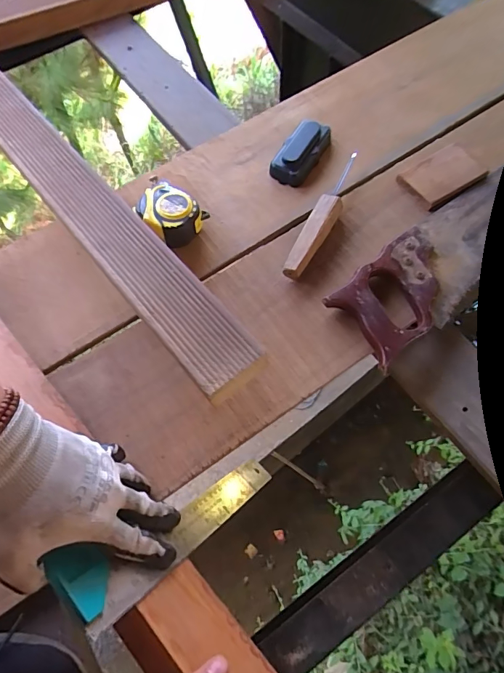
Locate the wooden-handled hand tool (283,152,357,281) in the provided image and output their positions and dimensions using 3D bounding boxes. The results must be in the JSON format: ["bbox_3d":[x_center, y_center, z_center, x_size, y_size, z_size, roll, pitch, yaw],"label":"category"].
[{"bbox_3d":[0.095,-0.159,0.531,0.032,0.028,0.214,22,67,13],"label":"wooden-handled hand tool"}]

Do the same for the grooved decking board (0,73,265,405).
[{"bbox_3d":[-0.479,-0.468,0.618,0.062,0.028,1.444,-38,69,-14],"label":"grooved decking board"}]

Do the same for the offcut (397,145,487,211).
[{"bbox_3d":[0.255,-0.216,0.554,0.108,0.004,0.066,-32,67,-12],"label":"offcut"}]

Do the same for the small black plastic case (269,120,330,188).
[{"bbox_3d":[0.068,-0.261,0.583,0.049,0.029,0.107,25,68,14],"label":"small black plastic case"}]

